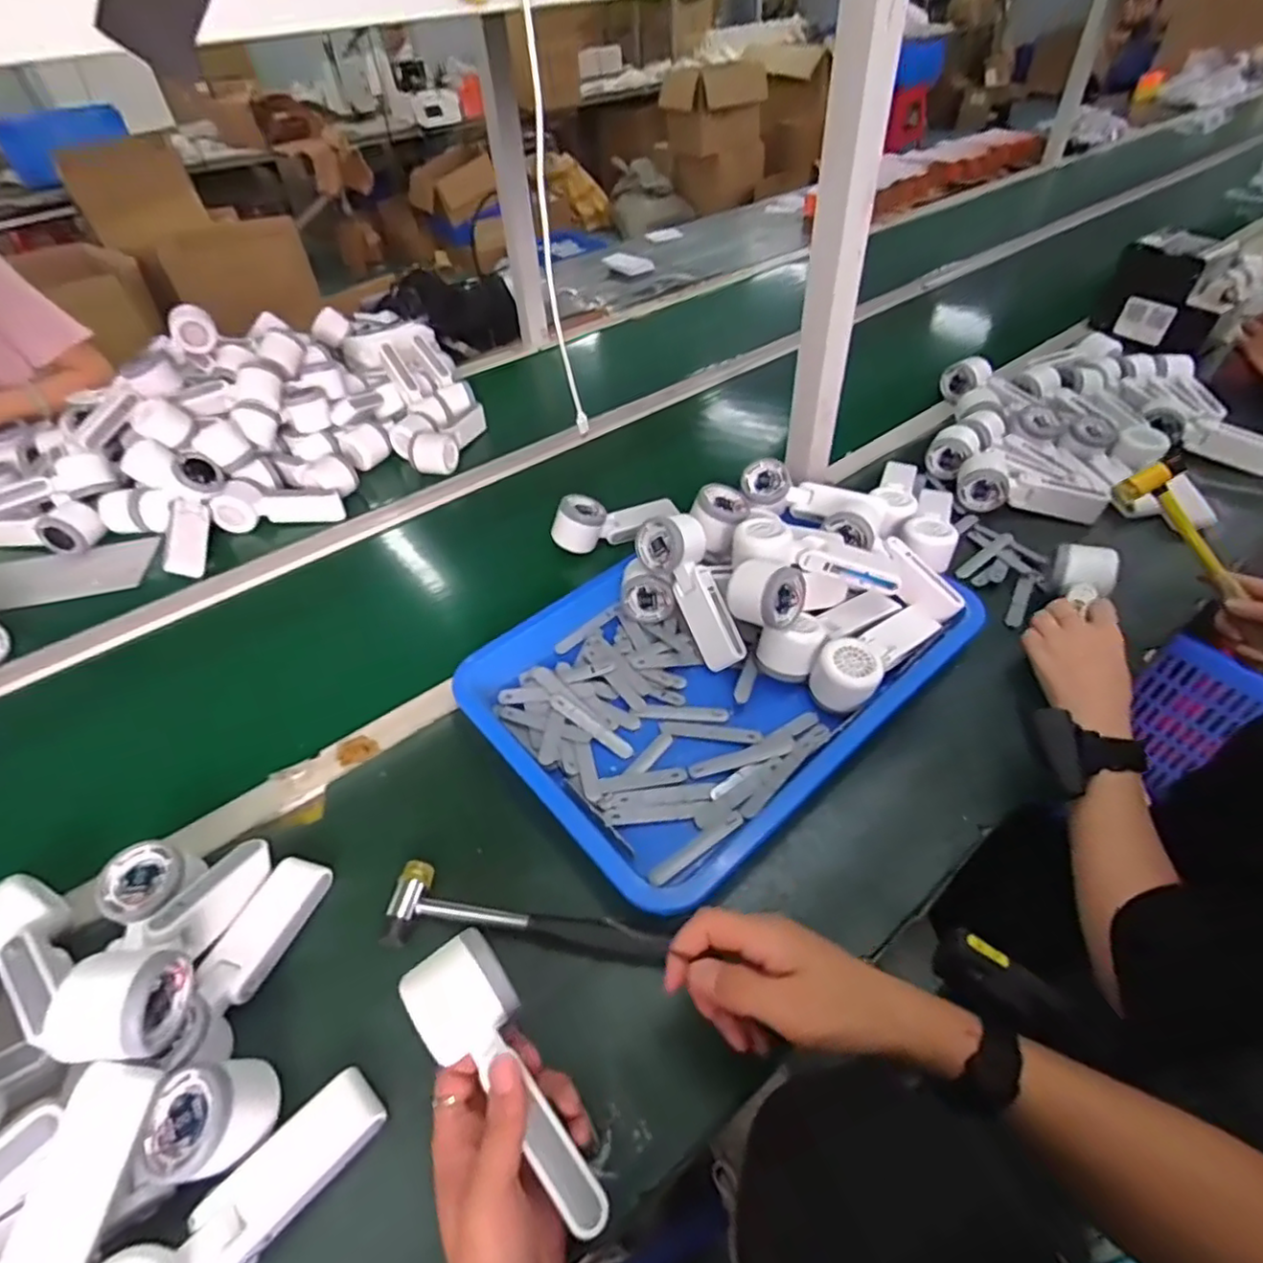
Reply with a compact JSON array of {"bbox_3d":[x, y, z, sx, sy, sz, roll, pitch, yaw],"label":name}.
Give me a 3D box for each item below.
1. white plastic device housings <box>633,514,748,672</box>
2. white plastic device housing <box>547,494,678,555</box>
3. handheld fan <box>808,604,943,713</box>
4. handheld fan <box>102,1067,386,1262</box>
[{"bbox_3d":[0.067,-0.043,0.647,0.066,0.048,0.167,-24,83,-20],"label":"white plastic device housings"},{"bbox_3d":[-0.021,-0.145,0.797,0.159,0.054,0.048,-19,47,-13],"label":"white plastic device housing"},{"bbox_3d":[0.238,0.024,0.621,0.165,0.053,0.059,-24,49,-36],"label":"handheld fan"},{"bbox_3d":[-0.223,0.332,0.360,0.058,0.043,0.162,32,56,31],"label":"handheld fan"}]

